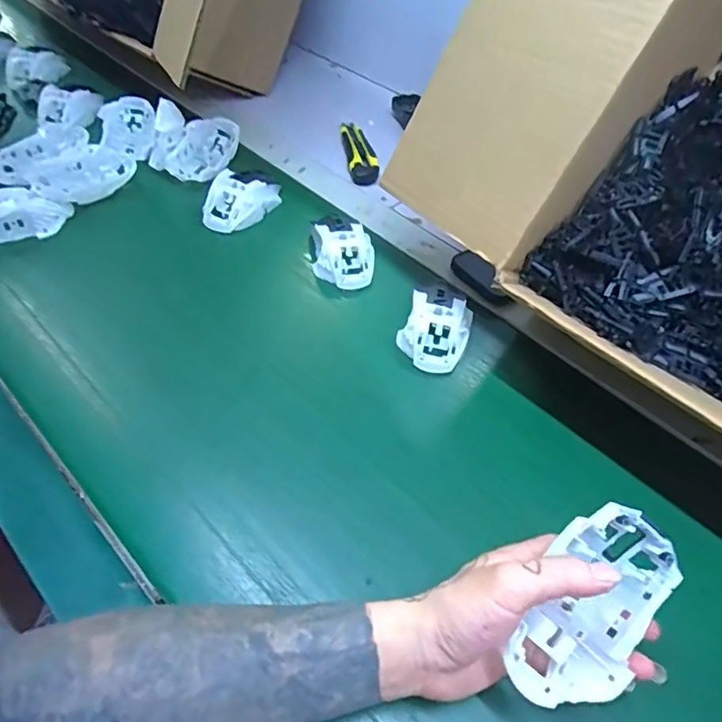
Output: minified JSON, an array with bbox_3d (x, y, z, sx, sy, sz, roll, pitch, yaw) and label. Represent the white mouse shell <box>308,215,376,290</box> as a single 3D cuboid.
[{"bbox_3d":[-0.021,-0.119,0.583,0.066,0.032,0.086,-7,53,-8],"label":"white mouse shell"}]

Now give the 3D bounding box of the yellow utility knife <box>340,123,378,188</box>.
[{"bbox_3d":[-0.003,-0.289,0.738,0.039,0.015,0.144,-5,53,-6],"label":"yellow utility knife"}]

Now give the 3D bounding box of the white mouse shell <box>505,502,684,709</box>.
[{"bbox_3d":[0.129,0.140,0.310,0.063,0.028,0.115,33,82,5],"label":"white mouse shell"}]

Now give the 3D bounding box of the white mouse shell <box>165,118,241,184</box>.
[{"bbox_3d":[-0.197,-0.270,0.680,0.061,0.027,0.111,13,53,8],"label":"white mouse shell"}]

